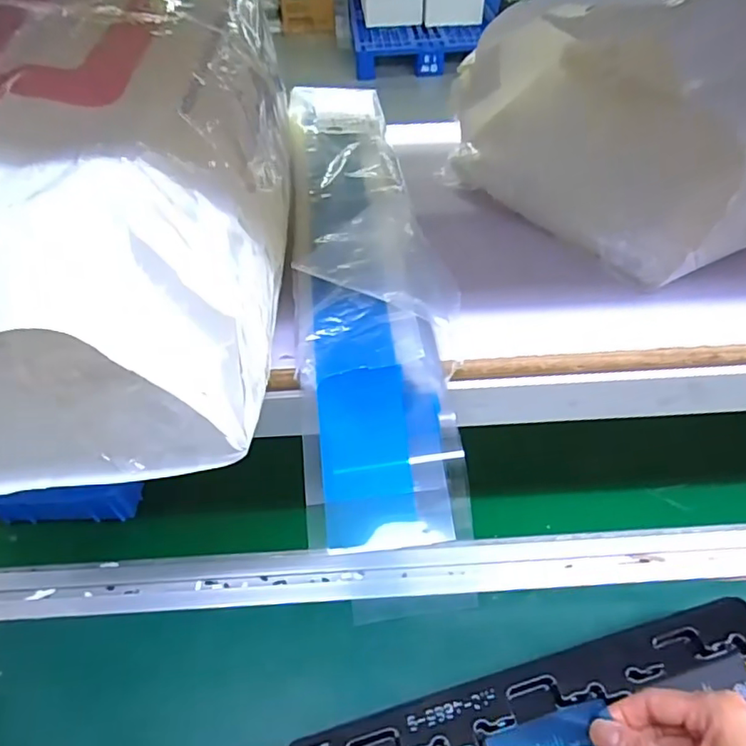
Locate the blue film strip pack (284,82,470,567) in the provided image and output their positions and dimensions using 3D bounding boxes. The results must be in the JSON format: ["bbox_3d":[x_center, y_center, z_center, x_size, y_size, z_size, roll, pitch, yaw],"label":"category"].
[{"bbox_3d":[-0.005,-0.085,0.363,0.086,0.023,0.395,-2,53,-7],"label":"blue film strip pack"}]

